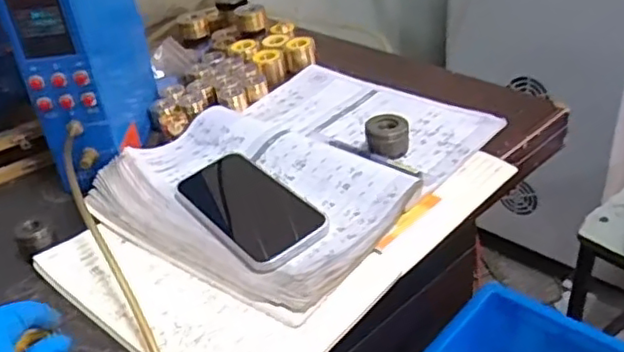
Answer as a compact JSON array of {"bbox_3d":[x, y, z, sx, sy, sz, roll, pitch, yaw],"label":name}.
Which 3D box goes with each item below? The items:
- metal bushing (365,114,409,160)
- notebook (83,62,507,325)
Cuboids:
[{"bbox_3d":[0.071,-0.035,0.592,0.040,0.031,0.040,-3,35,7],"label":"metal bushing"},{"bbox_3d":[-0.011,-0.023,0.604,0.262,0.027,0.333,21,44,35],"label":"notebook"}]

